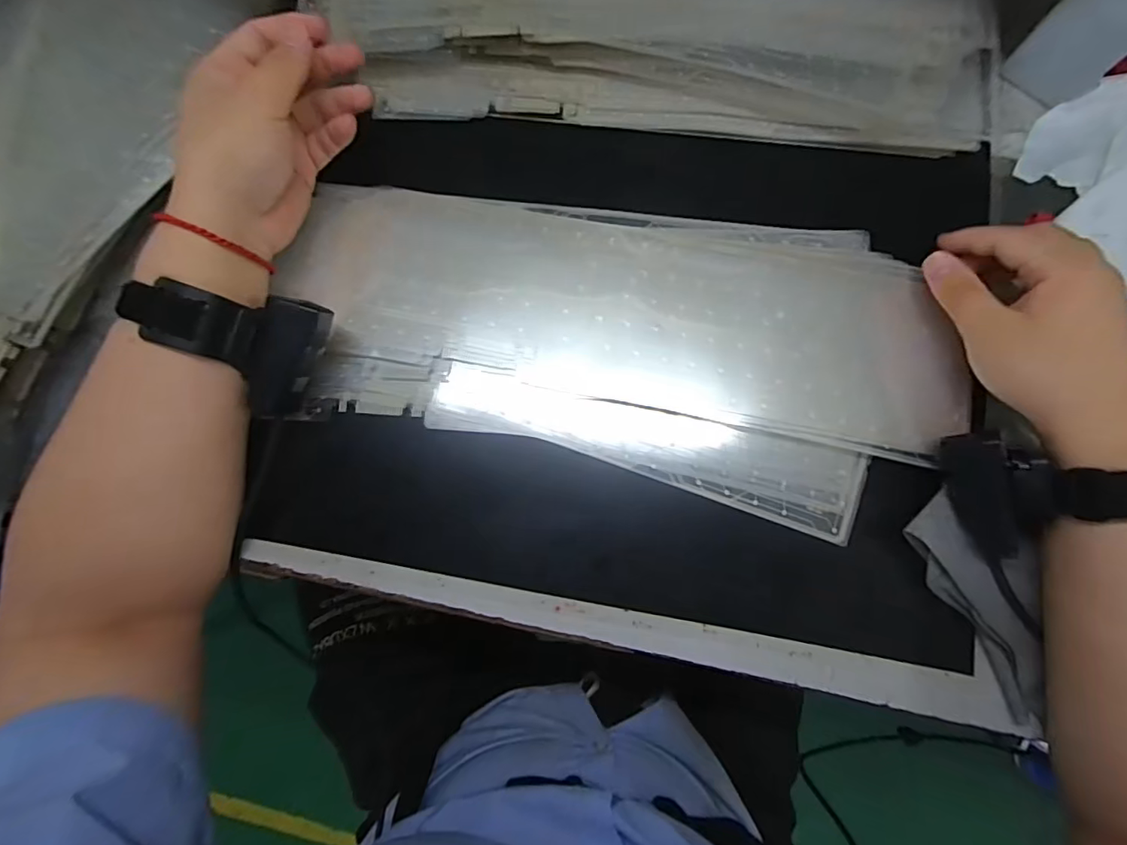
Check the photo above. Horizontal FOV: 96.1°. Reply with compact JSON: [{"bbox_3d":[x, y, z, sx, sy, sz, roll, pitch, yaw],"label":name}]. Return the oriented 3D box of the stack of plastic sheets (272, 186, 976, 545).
[{"bbox_3d":[0.033,-0.064,0.345,0.431,0.020,0.191,14,85,4],"label":"stack of plastic sheets"}]

